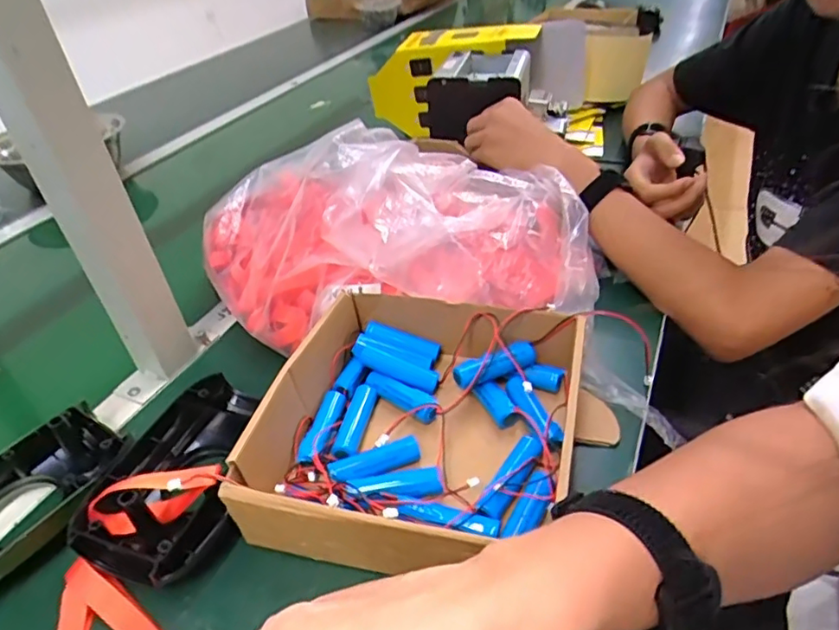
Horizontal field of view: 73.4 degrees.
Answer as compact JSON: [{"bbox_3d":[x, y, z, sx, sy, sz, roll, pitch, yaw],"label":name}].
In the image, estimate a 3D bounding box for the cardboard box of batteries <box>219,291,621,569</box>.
[{"bbox_3d":[0.014,0.076,0.404,0.230,0.061,0.210,6,39,15],"label":"cardboard box of batteries"}]

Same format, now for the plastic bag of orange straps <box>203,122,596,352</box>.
[{"bbox_3d":[-0.029,-0.094,0.541,0.367,0.131,0.219,-4,38,3],"label":"plastic bag of orange straps"}]

